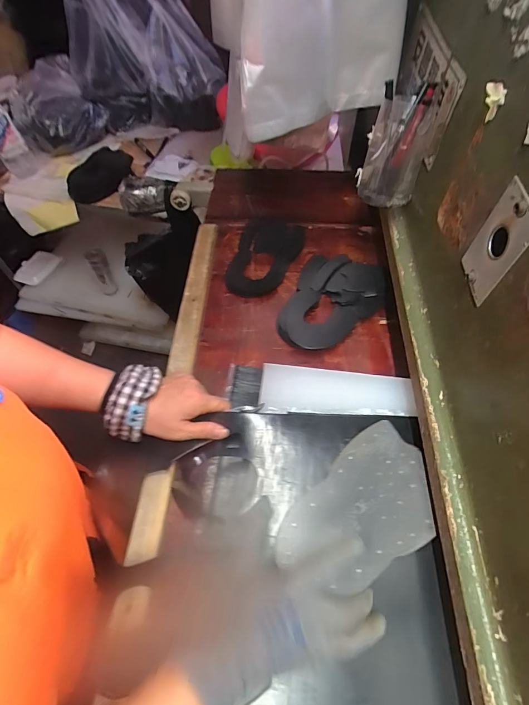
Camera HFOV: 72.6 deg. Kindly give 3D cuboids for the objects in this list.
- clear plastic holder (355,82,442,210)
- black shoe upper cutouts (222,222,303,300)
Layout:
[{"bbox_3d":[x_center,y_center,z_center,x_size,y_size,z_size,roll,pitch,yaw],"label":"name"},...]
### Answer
[{"bbox_3d":[0.177,-0.274,0.484,0.072,0.123,0.082,14,59,9],"label":"clear plastic holder"},{"bbox_3d":[0.000,-0.174,0.644,0.109,0.009,0.194,14,59,11],"label":"black shoe upper cutouts"}]

